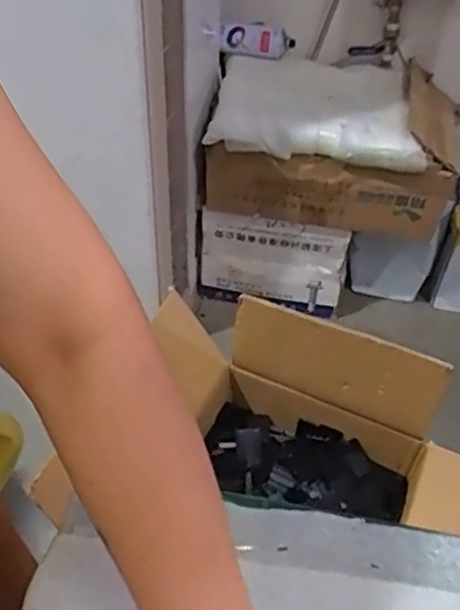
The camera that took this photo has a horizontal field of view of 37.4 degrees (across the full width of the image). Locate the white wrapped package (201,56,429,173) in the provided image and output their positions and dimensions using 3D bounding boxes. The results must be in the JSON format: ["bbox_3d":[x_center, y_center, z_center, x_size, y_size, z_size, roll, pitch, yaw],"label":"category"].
[{"bbox_3d":[0.185,-0.419,1.436,0.429,0.086,0.290,8,45,4],"label":"white wrapped package"}]

